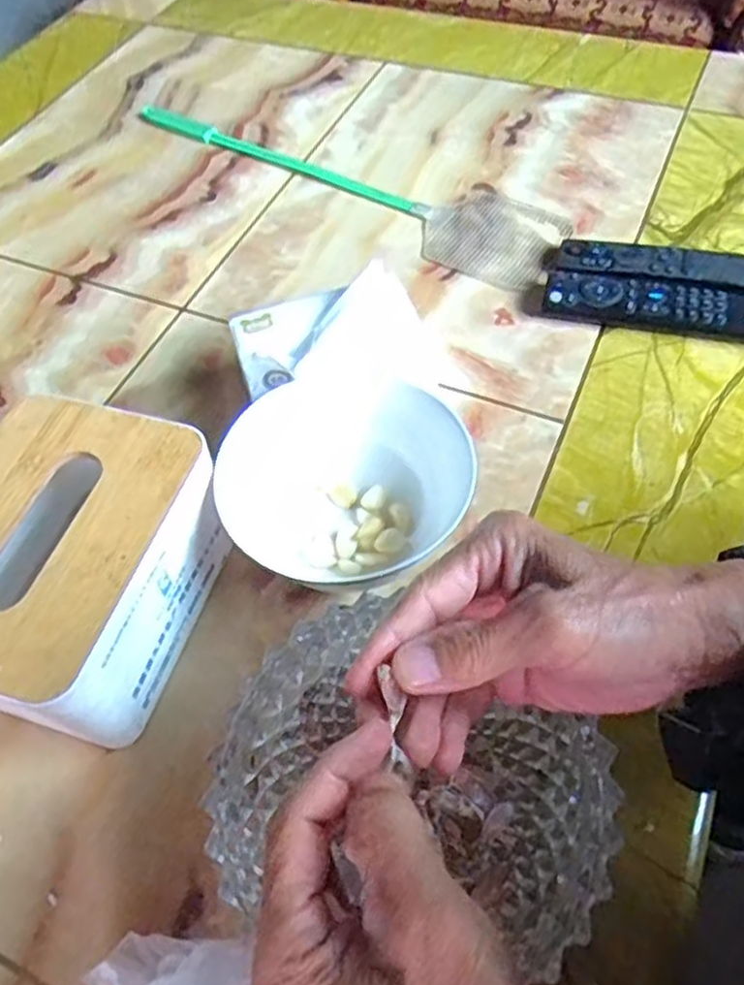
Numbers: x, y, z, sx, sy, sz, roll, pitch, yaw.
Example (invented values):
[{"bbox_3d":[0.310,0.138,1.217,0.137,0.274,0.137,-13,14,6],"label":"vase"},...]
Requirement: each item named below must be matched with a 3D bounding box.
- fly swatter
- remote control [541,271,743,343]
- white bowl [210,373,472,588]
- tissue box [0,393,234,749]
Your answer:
[{"bbox_3d":[-0.032,-0.290,0.649,0.443,0.020,0.105,27,62,21],"label":"fly swatter"},{"bbox_3d":[0.210,-0.140,0.525,0.158,0.021,0.043,12,58,12],"label":"remote control"},{"bbox_3d":[-0.020,-0.004,0.423,0.135,0.069,0.124,-2,56,3],"label":"white bowl"},{"bbox_3d":[-0.160,0.043,0.385,0.118,0.093,0.155,14,58,14],"label":"tissue box"}]

